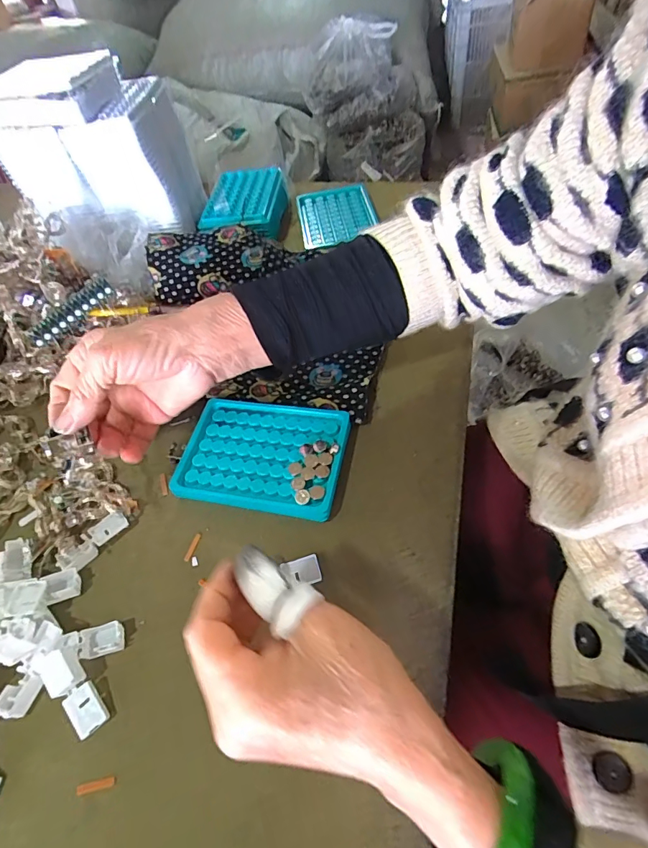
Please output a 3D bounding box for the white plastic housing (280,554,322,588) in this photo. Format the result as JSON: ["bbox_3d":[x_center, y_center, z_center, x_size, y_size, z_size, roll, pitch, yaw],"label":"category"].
[{"bbox_3d":[-0.016,0.106,0.318,0.026,0.004,0.019,-15,52,-4],"label":"white plastic housing"}]

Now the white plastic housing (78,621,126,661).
[{"bbox_3d":[-0.151,0.148,0.303,0.029,0.012,0.018,-15,52,-4],"label":"white plastic housing"}]

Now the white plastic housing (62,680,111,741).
[{"bbox_3d":[-0.150,0.179,0.278,0.020,0.004,0.029,-35,72,-23],"label":"white plastic housing"}]

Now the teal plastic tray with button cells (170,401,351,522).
[{"bbox_3d":[-0.051,0.023,0.373,0.134,0.020,0.103,6,54,12],"label":"teal plastic tray with button cells"}]

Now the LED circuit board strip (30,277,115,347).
[{"bbox_3d":[-0.258,-0.115,0.450,0.093,0.021,0.006,-45,47,-15],"label":"LED circuit board strip"}]

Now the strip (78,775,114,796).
[{"bbox_3d":[-0.134,0.212,0.259,0.022,0.004,0.005,-13,53,-5],"label":"strip"}]

